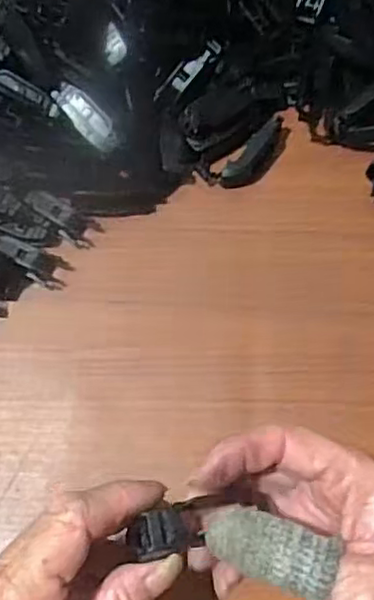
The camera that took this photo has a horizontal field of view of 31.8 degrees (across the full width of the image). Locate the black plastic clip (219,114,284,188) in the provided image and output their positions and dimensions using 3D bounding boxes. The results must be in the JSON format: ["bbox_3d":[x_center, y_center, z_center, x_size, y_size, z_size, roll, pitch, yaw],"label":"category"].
[{"bbox_3d":[0.044,-0.089,0.399,0.017,0.016,0.055,42,75,11],"label":"black plastic clip"}]

